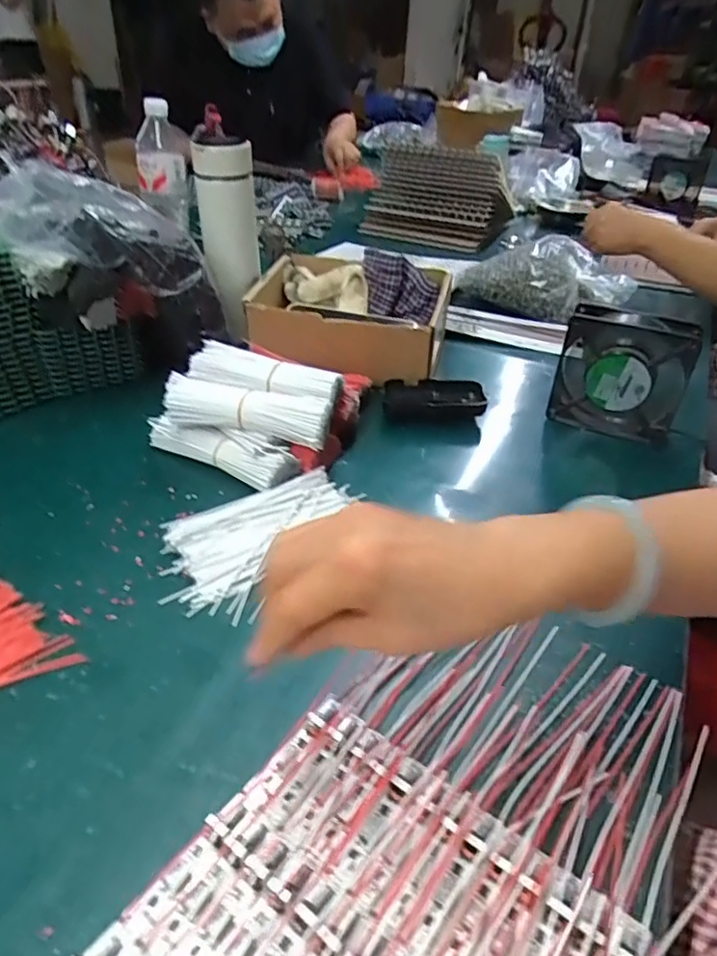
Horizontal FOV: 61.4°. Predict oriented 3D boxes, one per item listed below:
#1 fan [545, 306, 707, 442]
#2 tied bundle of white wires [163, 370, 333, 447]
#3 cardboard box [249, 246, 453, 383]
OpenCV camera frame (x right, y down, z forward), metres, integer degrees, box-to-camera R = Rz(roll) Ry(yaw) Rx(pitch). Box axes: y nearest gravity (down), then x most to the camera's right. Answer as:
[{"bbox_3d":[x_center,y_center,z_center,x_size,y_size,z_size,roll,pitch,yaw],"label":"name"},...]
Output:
[{"bbox_3d":[0.262,-0.101,0.604,0.119,0.123,0.030,12,38,11],"label":"fan"},{"bbox_3d":[-0.105,-0.060,0.556,0.165,0.038,0.047,14,36,12],"label":"tied bundle of white wires"},{"bbox_3d":[-0.013,-0.202,0.718,0.221,0.072,0.163,10,37,8],"label":"cardboard box"}]

